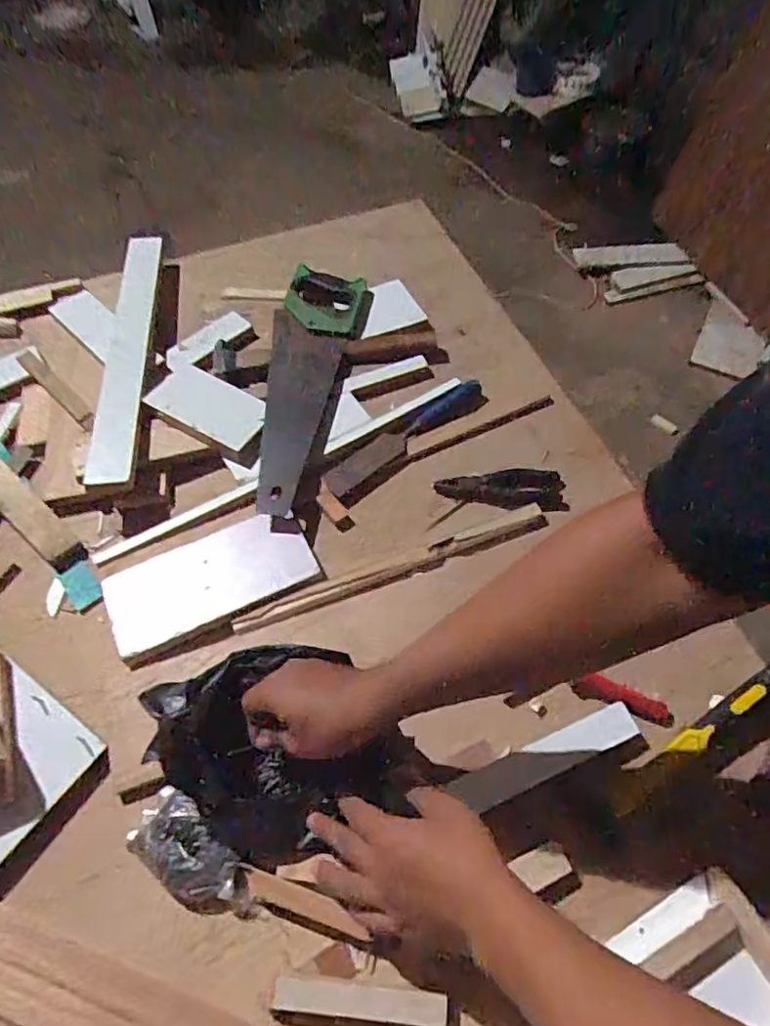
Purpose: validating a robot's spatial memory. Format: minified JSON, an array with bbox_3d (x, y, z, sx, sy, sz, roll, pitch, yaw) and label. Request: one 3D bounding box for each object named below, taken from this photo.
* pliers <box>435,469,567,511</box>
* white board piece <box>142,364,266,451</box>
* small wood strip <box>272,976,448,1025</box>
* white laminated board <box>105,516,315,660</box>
[{"bbox_3d":[0.141,-0.031,0.715,0.153,0.025,0.044,5,60,3],"label":"pliers"},{"bbox_3d":[-0.227,-0.137,0.744,0.164,0.025,0.069,23,62,13],"label":"white board piece"},{"bbox_3d":[-0.019,0.383,0.464,0.133,0.014,0.021,4,60,3],"label":"small wood strip"},{"bbox_3d":[-0.194,0.067,0.647,0.215,0.019,0.104,-23,62,-13],"label":"white laminated board"}]

